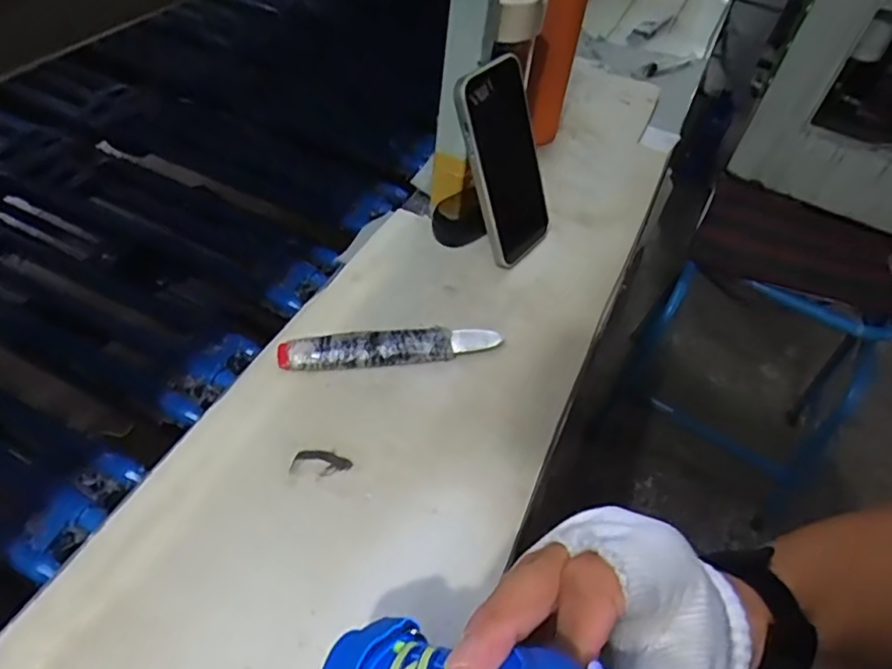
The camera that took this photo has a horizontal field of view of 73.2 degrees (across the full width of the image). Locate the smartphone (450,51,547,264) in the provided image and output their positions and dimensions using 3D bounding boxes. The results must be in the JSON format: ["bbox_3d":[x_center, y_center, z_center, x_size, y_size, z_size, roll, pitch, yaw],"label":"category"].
[{"bbox_3d":[0.053,-0.139,0.496,0.015,0.168,0.083,18,52,39],"label":"smartphone"}]

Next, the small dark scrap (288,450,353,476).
[{"bbox_3d":[-0.080,0.082,0.387,0.038,0.004,0.018,7,47,1],"label":"small dark scrap"}]

